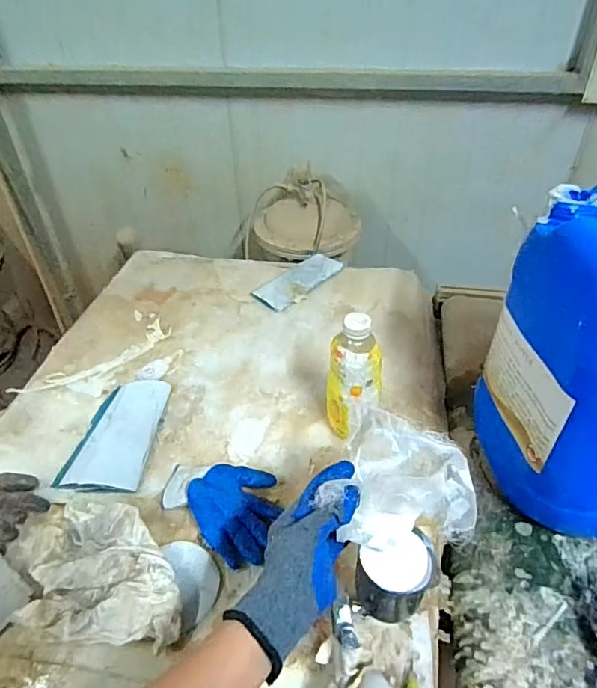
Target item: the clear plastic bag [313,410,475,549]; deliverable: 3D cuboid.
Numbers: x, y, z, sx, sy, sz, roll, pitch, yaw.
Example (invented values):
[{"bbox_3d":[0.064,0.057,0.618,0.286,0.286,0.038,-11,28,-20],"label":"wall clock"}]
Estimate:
[{"bbox_3d":[0.109,0.138,0.514,0.141,0.070,0.124,17,42,20],"label":"clear plastic bag"}]

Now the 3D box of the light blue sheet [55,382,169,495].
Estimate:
[{"bbox_3d":[-0.295,0.144,0.840,0.125,0.023,0.239,4,39,5],"label":"light blue sheet"}]

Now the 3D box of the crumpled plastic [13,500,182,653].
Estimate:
[{"bbox_3d":[-0.234,0.287,0.638,0.198,0.057,0.162,7,39,9],"label":"crumpled plastic"}]

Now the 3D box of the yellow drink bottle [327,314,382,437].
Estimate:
[{"bbox_3d":[0.085,0.064,0.766,0.081,0.223,0.068,4,39,5],"label":"yellow drink bottle"}]

